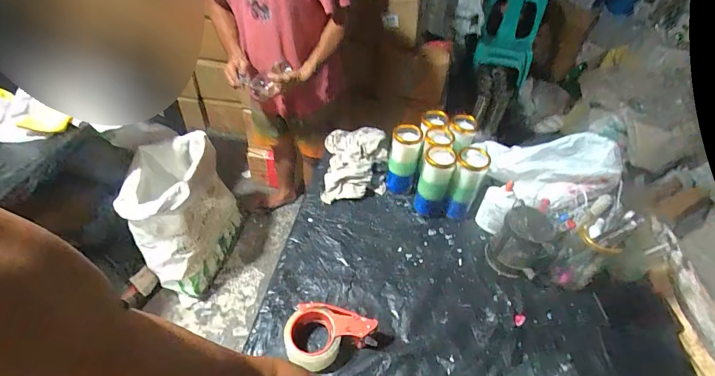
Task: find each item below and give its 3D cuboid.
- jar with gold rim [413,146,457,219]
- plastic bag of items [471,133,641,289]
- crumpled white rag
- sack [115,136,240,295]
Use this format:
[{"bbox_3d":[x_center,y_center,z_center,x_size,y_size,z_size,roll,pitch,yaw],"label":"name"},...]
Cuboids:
[{"bbox_3d":[0.186,-0.009,0.845,0.076,0.176,0.073,4,44,-4],"label":"jar with gold rim"},{"bbox_3d":[0.455,0.046,0.800,0.313,0.223,0.274,9,44,2],"label":"plastic bag of items"},{"bbox_3d":[-0.009,-0.086,0.976,0.174,0.113,0.287,5,44,-2],"label":"crumpled white rag"},{"bbox_3d":[-0.673,0.111,1.413,0.316,0.563,0.414,-10,47,-16],"label":"sack"}]

